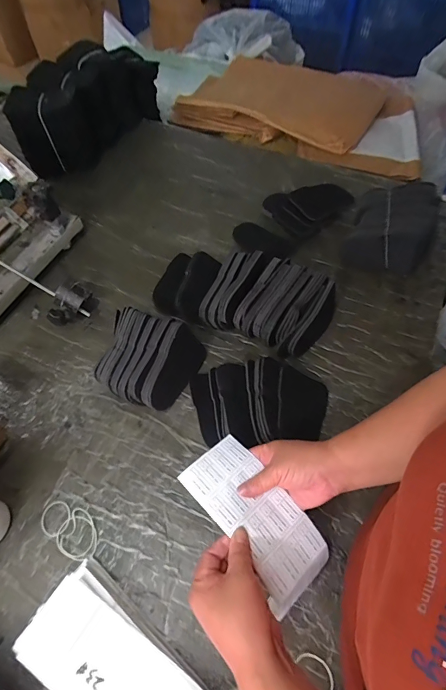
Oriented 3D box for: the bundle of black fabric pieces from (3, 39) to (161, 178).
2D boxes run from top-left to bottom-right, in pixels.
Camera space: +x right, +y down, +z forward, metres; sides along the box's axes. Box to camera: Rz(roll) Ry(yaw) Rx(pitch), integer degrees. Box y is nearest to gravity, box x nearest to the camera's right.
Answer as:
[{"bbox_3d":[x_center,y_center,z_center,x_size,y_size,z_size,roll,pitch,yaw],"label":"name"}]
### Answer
[{"bbox_3d":[-0.309,-0.573,0.893,0.123,0.192,0.414,30,62,18],"label":"bundle of black fabric pieces"}]

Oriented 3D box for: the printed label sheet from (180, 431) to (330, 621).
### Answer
[{"bbox_3d":[0.037,0.193,0.427,0.086,0.032,0.176,-39,73,-19],"label":"printed label sheet"}]

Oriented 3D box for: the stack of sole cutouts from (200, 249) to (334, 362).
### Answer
[{"bbox_3d":[0.079,-0.072,0.643,0.204,0.094,0.144,20,61,14],"label":"stack of sole cutouts"}]

